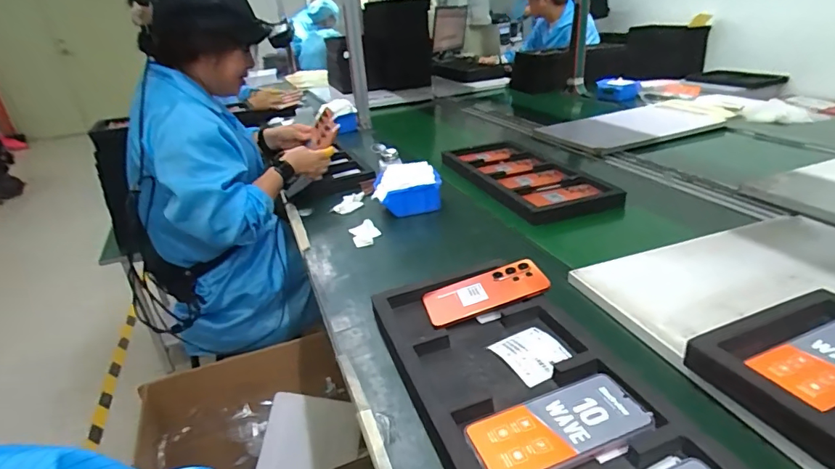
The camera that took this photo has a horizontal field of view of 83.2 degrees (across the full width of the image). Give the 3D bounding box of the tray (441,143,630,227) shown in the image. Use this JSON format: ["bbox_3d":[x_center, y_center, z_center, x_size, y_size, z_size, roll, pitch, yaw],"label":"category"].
[{"bbox_3d":[0.239,-0.150,1.151,0.226,0.033,0.493,-13,27,-16],"label":"tray"}]

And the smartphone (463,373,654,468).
[{"bbox_3d":[0.137,0.188,0.462,0.169,0.013,0.079,-12,27,-16],"label":"smartphone"}]

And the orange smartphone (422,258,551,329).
[{"bbox_3d":[0.094,0.081,0.666,0.170,0.009,0.080,-20,31,-7],"label":"orange smartphone"}]

